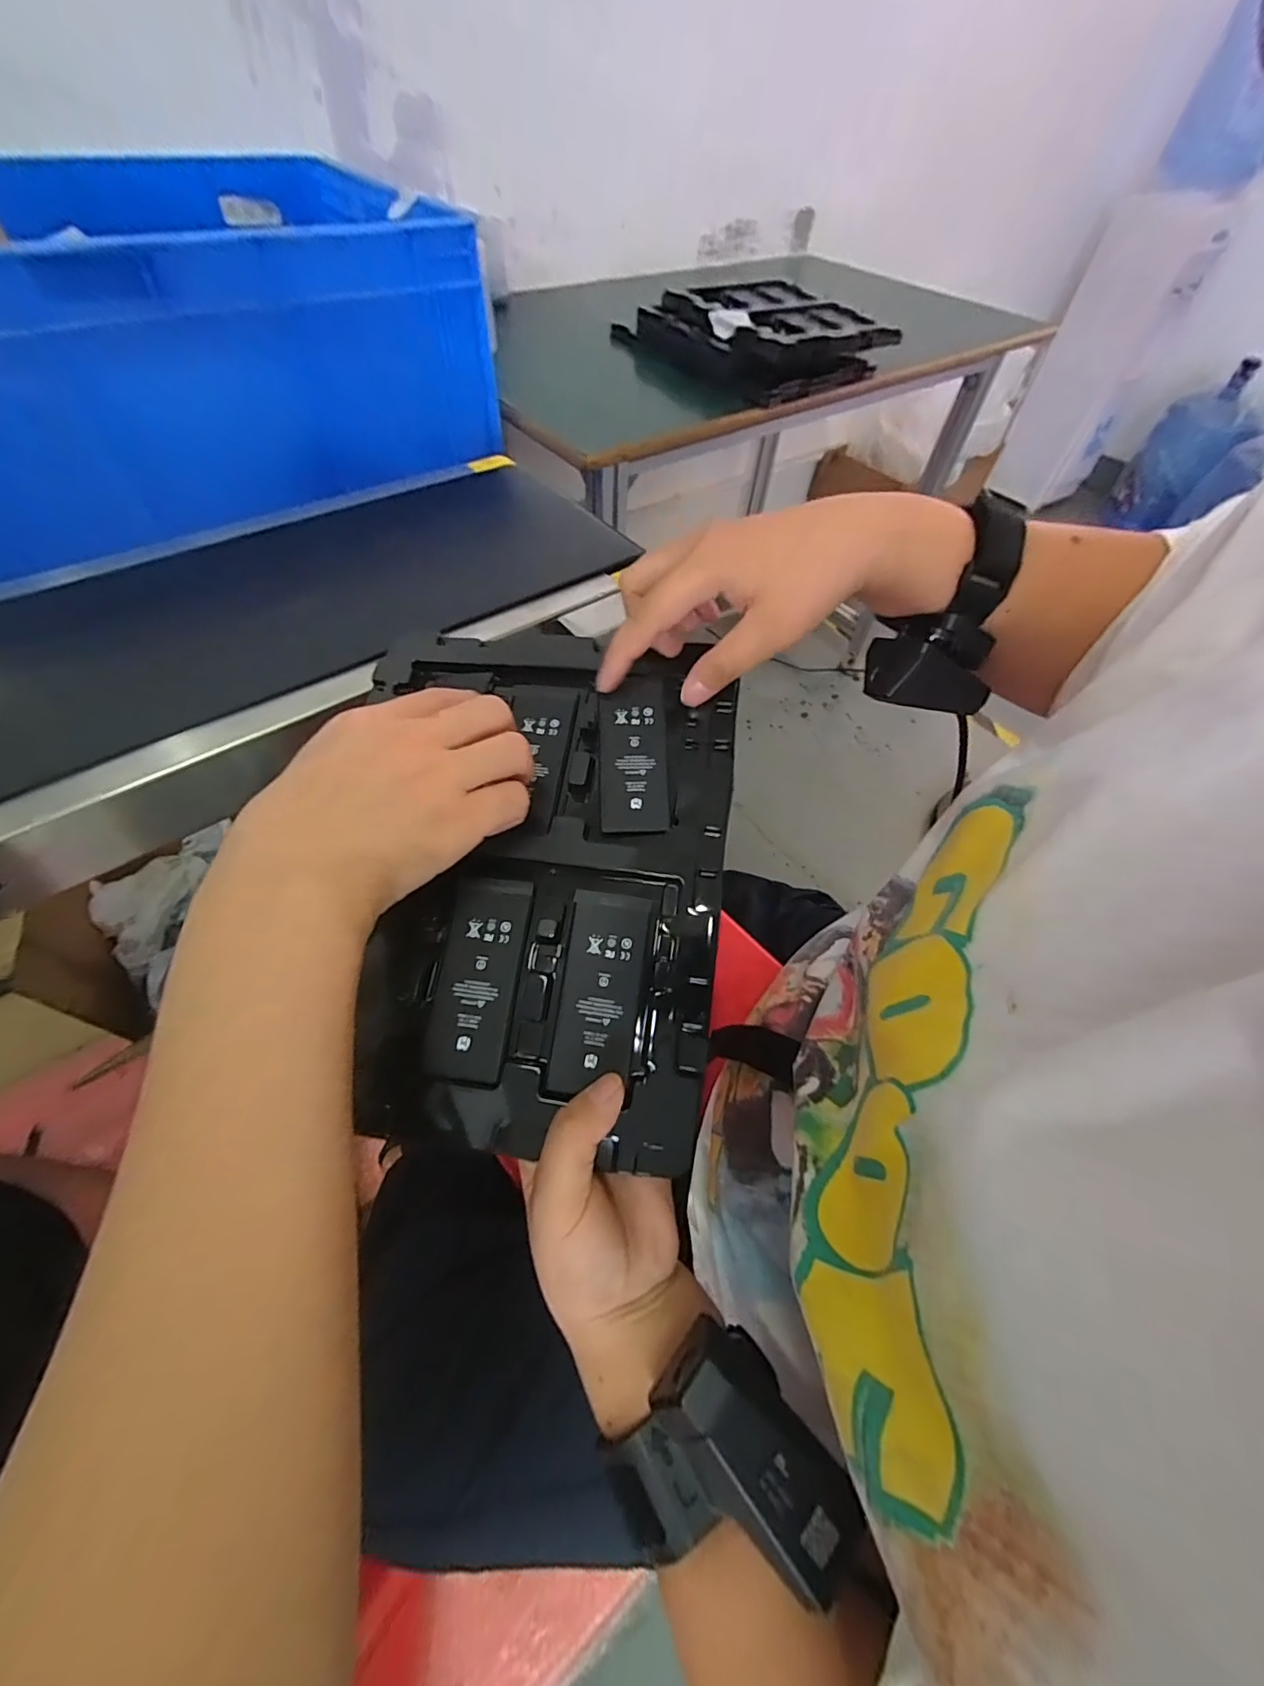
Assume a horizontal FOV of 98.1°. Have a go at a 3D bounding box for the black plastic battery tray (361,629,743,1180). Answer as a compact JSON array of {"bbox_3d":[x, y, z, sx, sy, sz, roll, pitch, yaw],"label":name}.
[{"bbox_3d":[-0.053,0.005,0.286,0.197,0.015,0.269,6,70,4],"label":"black plastic battery tray"}]

